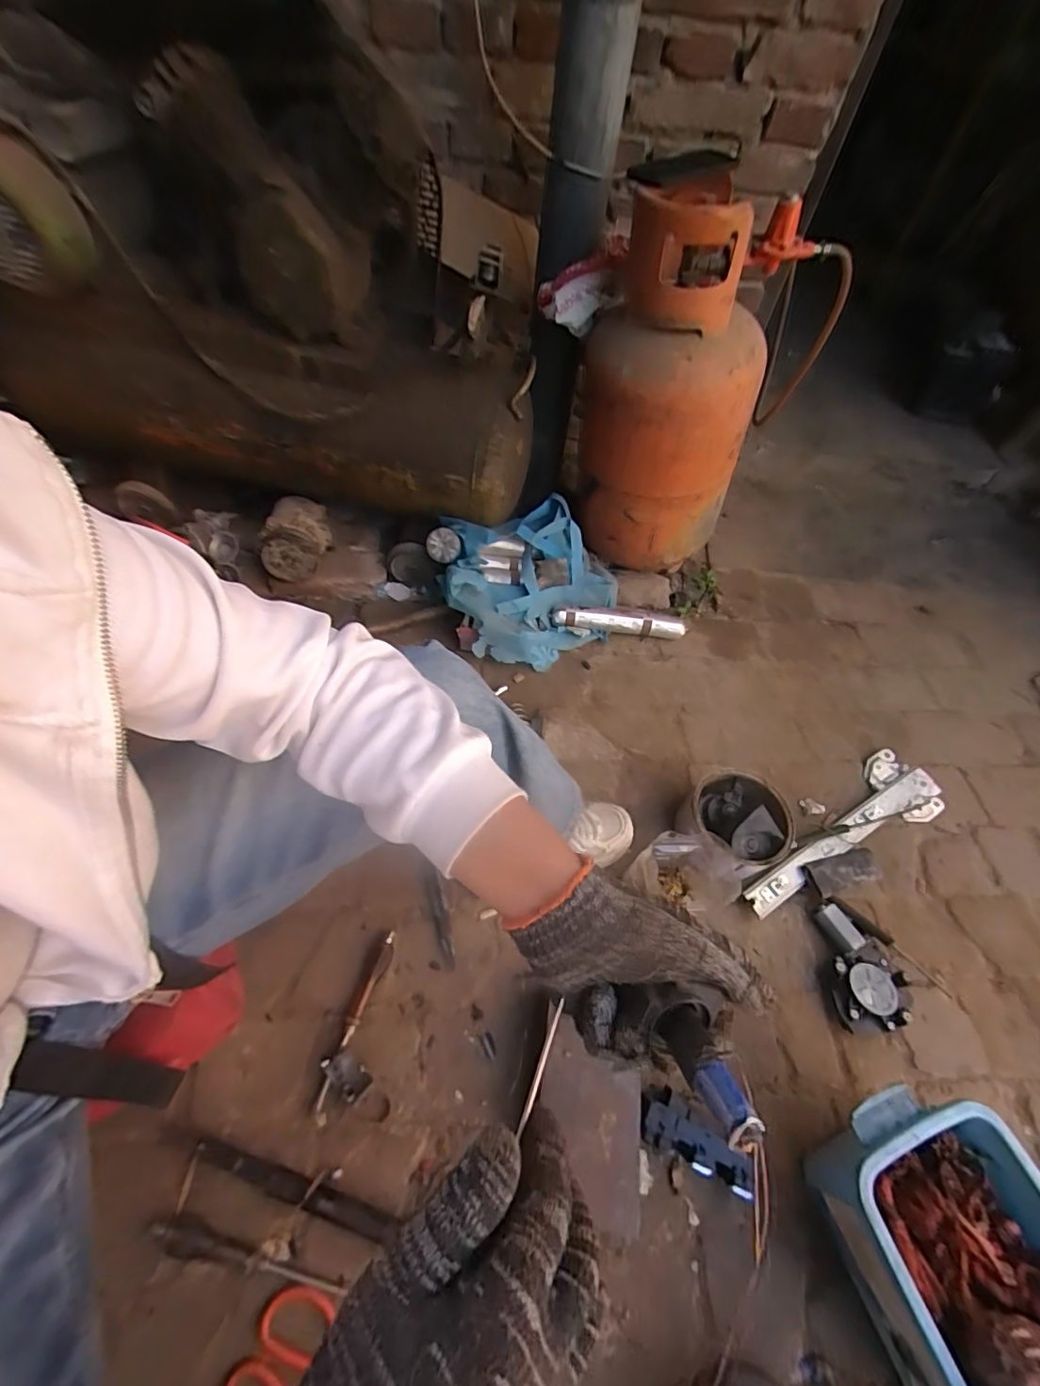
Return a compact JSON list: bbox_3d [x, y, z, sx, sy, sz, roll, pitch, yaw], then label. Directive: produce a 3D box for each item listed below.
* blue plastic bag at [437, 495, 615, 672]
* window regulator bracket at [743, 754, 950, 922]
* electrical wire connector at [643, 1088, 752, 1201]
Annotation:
[{"bbox_3d":[0.022,-0.215,1.038,0.346,0.216,0.281,-20,59,-17],"label":"blue plastic bag"},{"bbox_3d":[0.535,0.229,0.862,0.439,0.051,0.131,-26,62,-21],"label":"window regulator bracket"},{"bbox_3d":[0.207,0.523,0.617,0.128,0.033,0.057,23,50,14],"label":"electrical wire connector"}]

